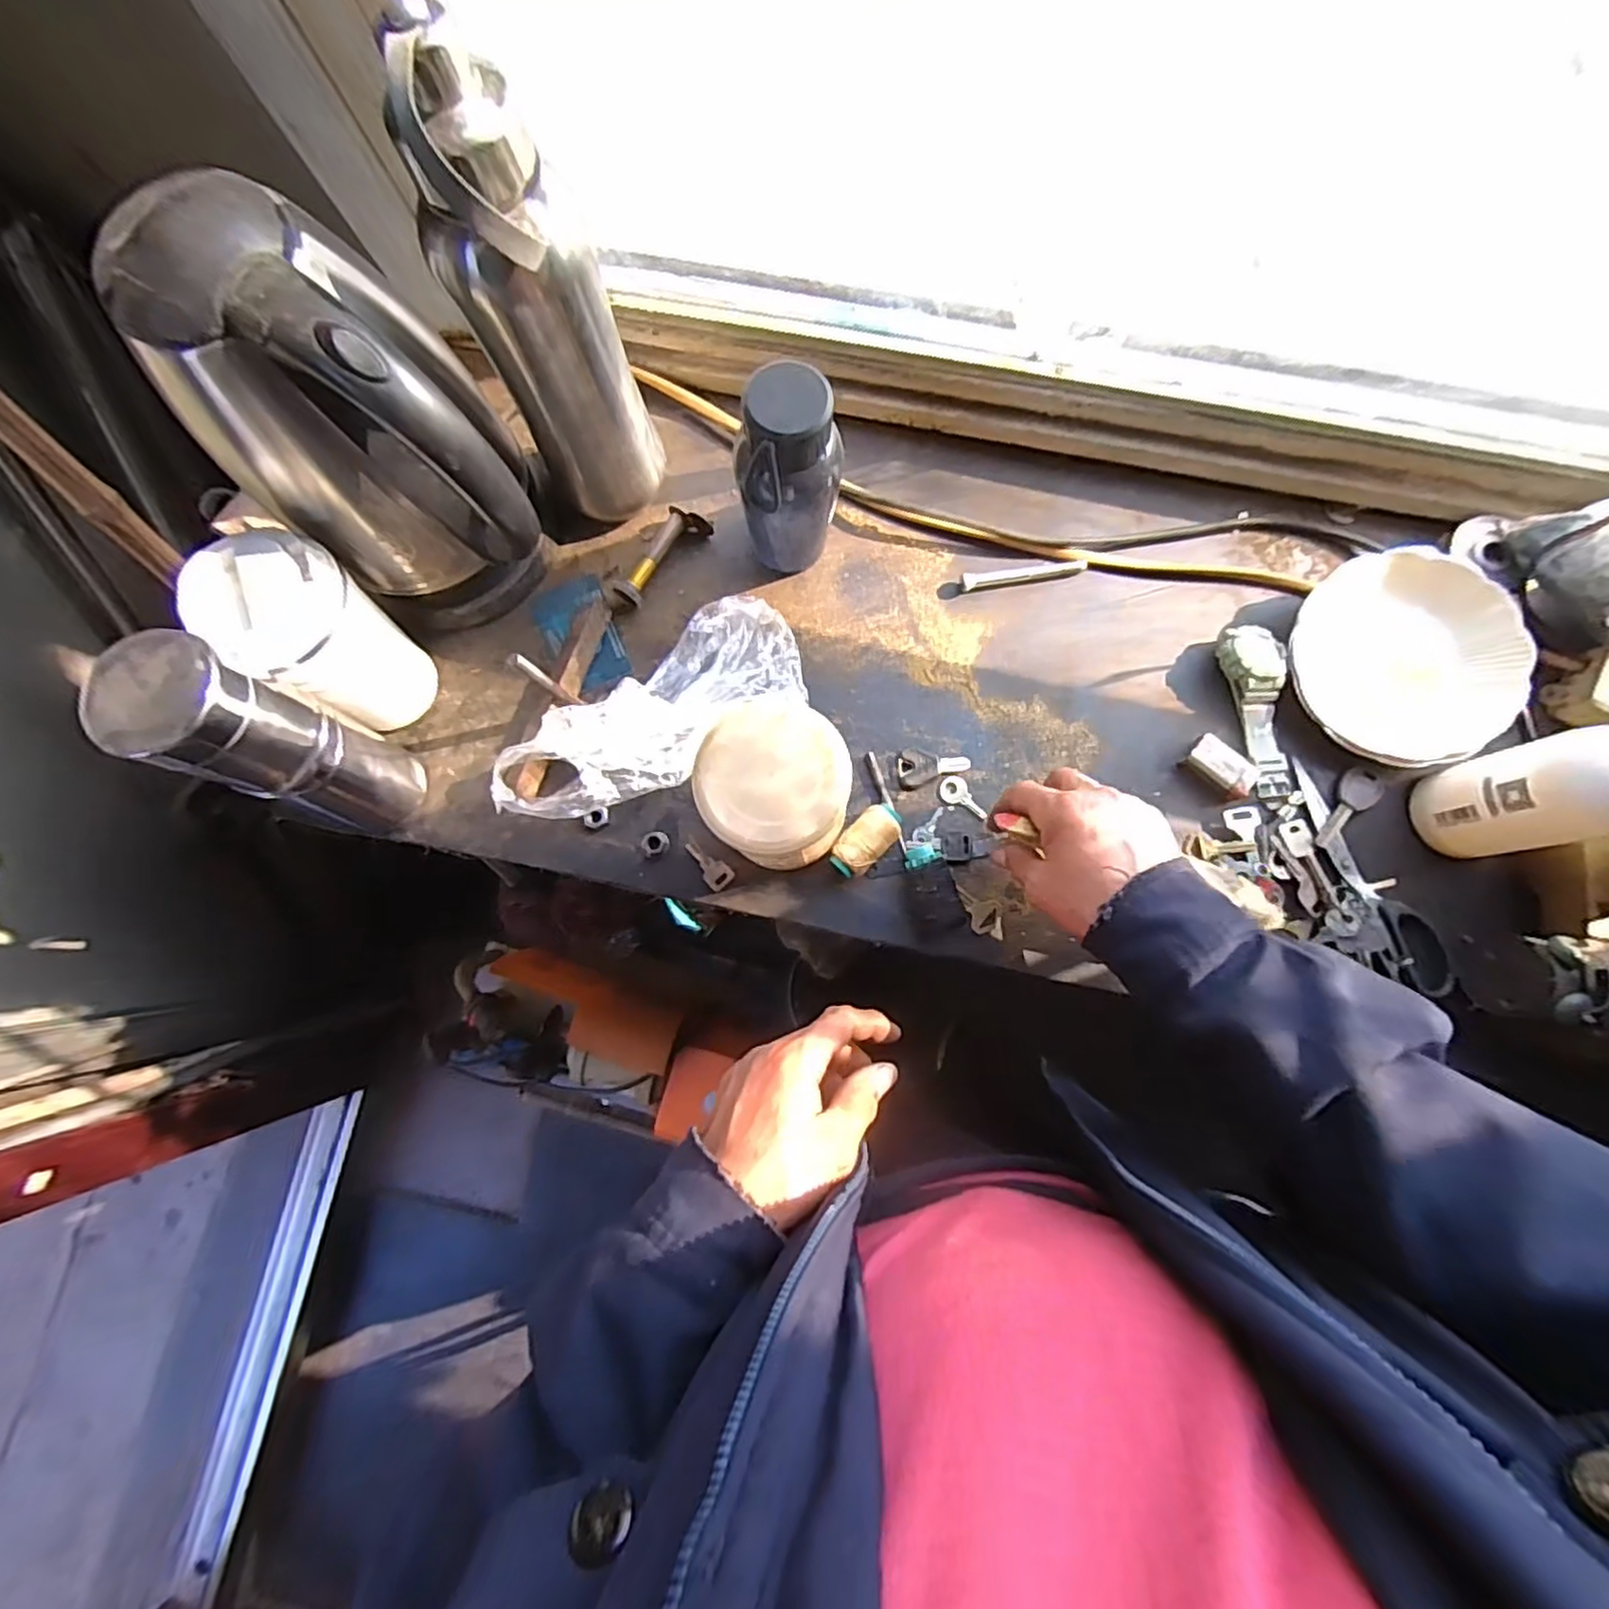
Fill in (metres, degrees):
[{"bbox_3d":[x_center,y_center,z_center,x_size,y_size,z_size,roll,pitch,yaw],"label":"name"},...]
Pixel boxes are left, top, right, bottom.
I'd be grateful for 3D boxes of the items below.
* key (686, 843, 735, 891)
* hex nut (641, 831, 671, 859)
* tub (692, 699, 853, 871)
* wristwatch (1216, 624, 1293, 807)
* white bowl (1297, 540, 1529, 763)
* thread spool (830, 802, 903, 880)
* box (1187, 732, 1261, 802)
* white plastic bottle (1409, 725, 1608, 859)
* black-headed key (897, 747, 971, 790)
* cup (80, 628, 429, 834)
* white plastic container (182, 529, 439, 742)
[{"bbox_3d":[-0.067,0.041,0.485,0.019,0.004,0.039,-41,83,-4],"label":"key"},{"bbox_3d":[-0.103,0.027,0.486,0.019,0.006,0.017,-19,82,-1],"label":"hex nut"},{"bbox_3d":[-0.016,-0.007,0.437,0.083,0.119,0.088,0,82,2],"label":"tub"},{"bbox_3d":[0.318,-0.066,0.489,0.038,0.021,0.125,-2,82,2],"label":"wristwatch"},{"bbox_3d":[0.409,-0.102,0.482,0.136,0.032,0.144,0,82,2],"label":"white bowl"},{"bbox_3d":[0.042,0.024,0.476,0.028,0.029,0.056,42,85,7],"label":"thread spool"},{"bbox_3d":[0.287,-0.025,0.484,0.045,0.015,0.027,36,85,7],"label":"box"},{"bbox_3d":[0.438,-0.008,0.398,0.050,0.167,0.065,-12,82,0],"label":"white plastic bottle"},{"bbox_3d":[0.091,-0.028,0.497,0.050,0.007,0.029,-6,82,1],"label":"black-headed key"},{"bbox_3d":[-0.298,-0.031,0.414,0.064,0.186,0.072,15,83,4],"label":"cup"},{"bbox_3d":[-0.292,-0.104,0.444,0.081,0.133,0.074,0,82,2],"label":"white plastic container"}]

